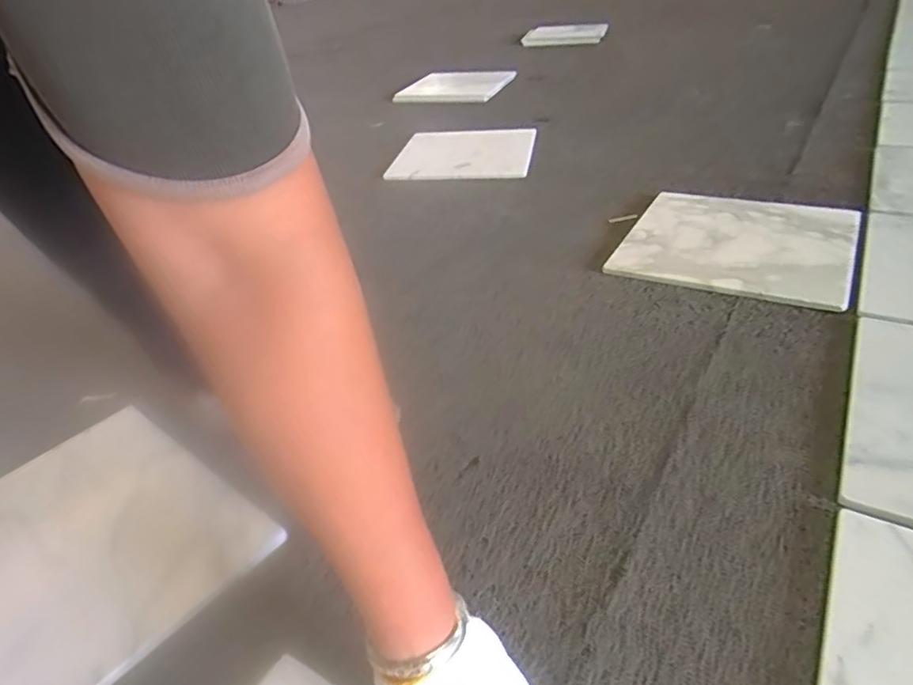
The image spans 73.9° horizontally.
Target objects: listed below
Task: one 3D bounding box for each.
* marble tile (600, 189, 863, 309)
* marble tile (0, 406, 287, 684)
[{"bbox_3d":[0.402,-0.148,0.865,0.286,0.019,0.280,16,39,28],"label":"marble tile"},{"bbox_3d":[-0.356,0.197,0.522,0.290,0.018,0.300,26,52,37],"label":"marble tile"}]

